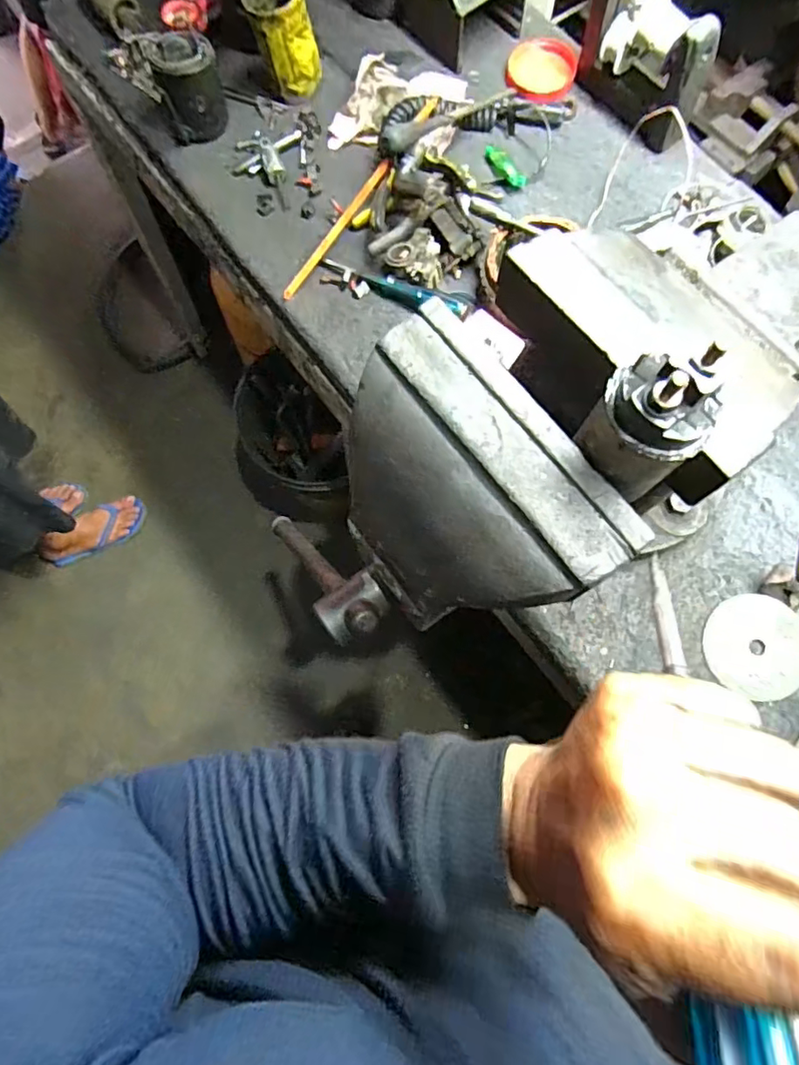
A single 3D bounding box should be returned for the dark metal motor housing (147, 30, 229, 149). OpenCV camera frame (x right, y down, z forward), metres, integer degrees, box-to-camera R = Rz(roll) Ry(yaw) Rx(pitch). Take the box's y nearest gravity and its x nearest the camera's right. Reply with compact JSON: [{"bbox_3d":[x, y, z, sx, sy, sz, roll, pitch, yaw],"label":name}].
[{"bbox_3d":[-0.259,-0.553,0.708,0.077,0.081,0.086,-18,74,-6],"label":"dark metal motor housing"}]

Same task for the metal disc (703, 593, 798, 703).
[{"bbox_3d":[0.361,0.114,0.571,0.100,0.008,0.096,-1,84,6],"label":"metal disc"}]

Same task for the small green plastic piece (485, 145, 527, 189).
[{"bbox_3d":[0.129,-0.453,0.703,0.066,0.016,0.022,43,78,11],"label":"small green plastic piece"}]

